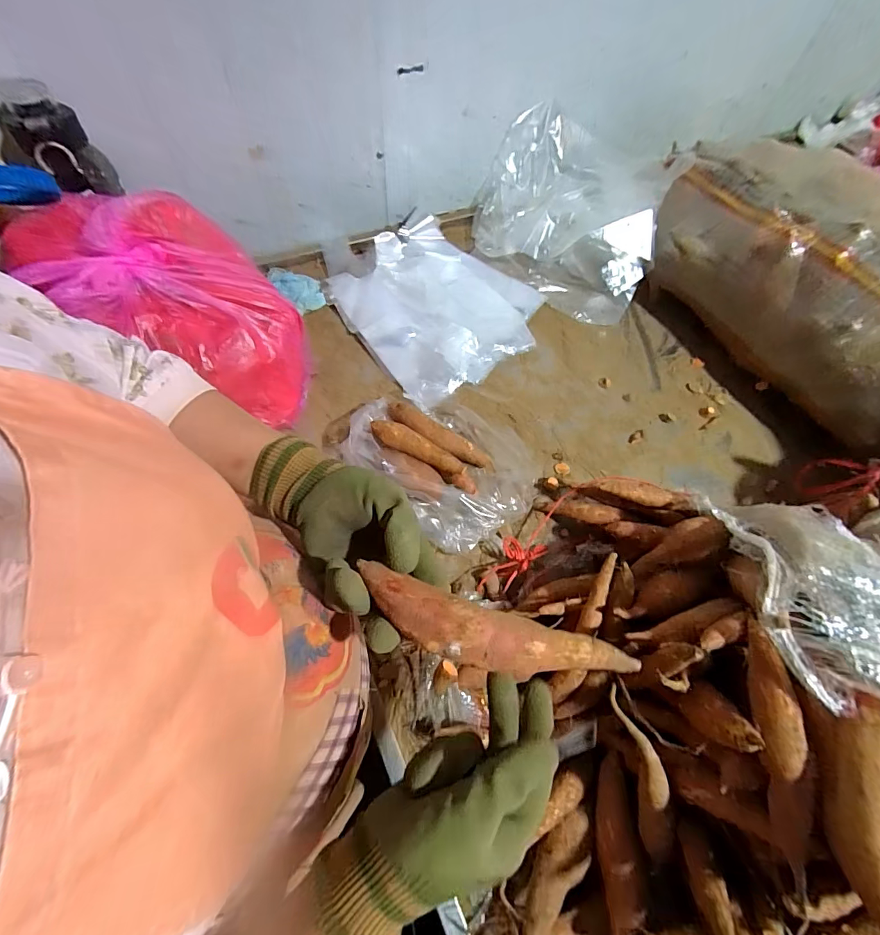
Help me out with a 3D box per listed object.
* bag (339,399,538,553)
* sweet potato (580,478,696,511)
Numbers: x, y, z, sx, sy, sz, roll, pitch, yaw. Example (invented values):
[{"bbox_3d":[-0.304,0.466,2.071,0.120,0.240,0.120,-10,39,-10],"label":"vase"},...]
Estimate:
[{"bbox_3d":[0.000,-0.020,0.553,0.256,0.073,0.210,40,68,15],"label":"bag"},{"bbox_3d":[0.234,0.031,0.507,0.119,0.041,0.032,7,61,25],"label":"sweet potato"}]

